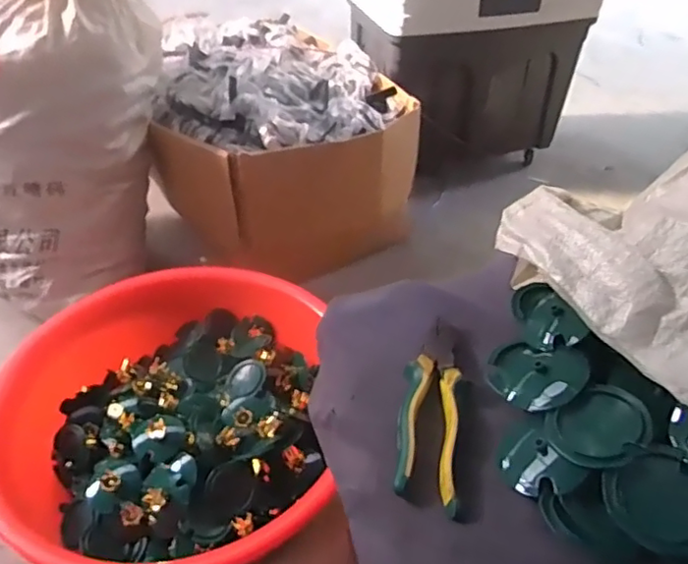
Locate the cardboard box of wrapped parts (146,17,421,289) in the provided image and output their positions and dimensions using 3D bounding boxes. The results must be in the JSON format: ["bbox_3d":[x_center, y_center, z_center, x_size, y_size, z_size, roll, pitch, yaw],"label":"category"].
[{"bbox_3d":[-0.179,-0.337,1.398,0.530,0.356,0.579,-15,46,-19],"label":"cardboard box of wrapped parts"}]

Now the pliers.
[{"bbox_3d":[0.076,0.105,0.512,0.049,0.020,0.184,8,43,5],"label":"pliers"}]

